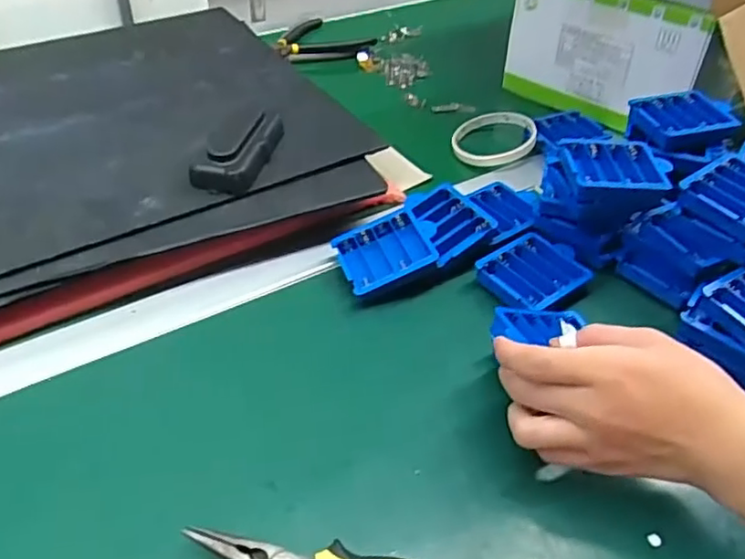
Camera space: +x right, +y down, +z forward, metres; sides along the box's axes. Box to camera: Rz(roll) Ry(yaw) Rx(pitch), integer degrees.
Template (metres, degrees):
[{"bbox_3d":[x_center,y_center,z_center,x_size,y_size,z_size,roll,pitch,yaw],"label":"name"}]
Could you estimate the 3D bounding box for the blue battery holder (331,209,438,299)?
[{"bbox_3d":[0.011,-0.021,0.506,0.073,0.018,0.068,-25,49,-4],"label":"blue battery holder"}]

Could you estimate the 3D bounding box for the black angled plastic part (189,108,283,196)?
[{"bbox_3d":[-0.112,-0.115,0.528,0.048,0.028,0.098,9,43,7],"label":"black angled plastic part"}]

